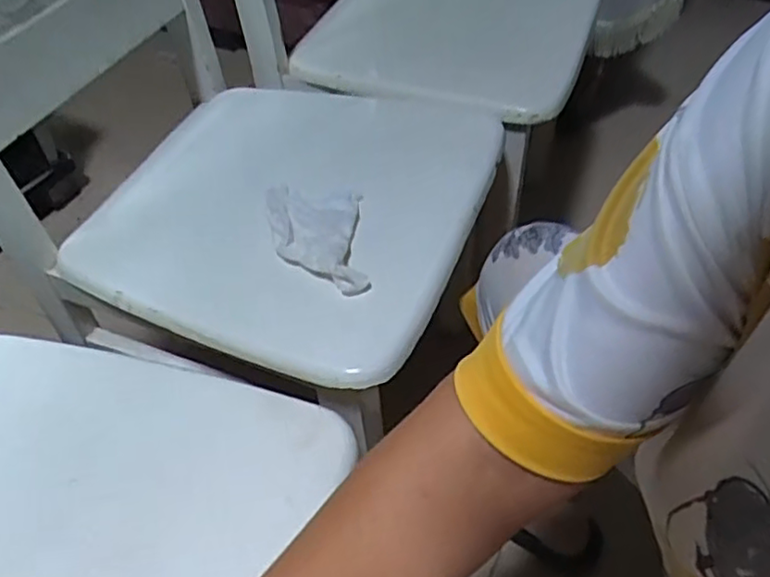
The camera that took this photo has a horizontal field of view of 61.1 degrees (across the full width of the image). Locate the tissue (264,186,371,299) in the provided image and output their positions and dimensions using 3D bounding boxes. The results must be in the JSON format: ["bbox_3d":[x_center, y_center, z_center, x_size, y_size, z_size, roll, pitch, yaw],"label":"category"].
[{"bbox_3d":[-0.070,-0.062,0.667,0.093,0.031,0.164,-8,49,-7],"label":"tissue"}]

